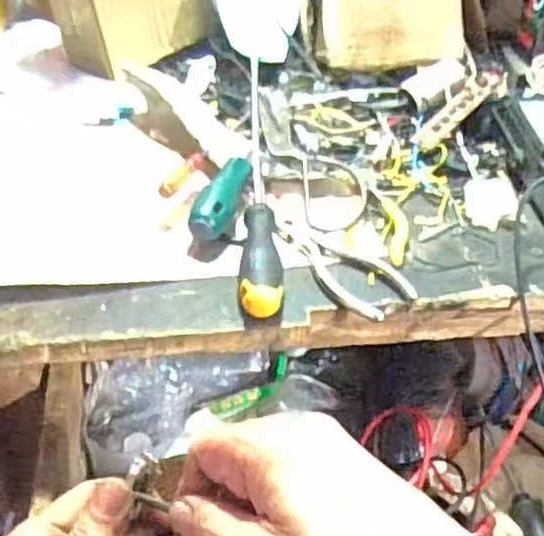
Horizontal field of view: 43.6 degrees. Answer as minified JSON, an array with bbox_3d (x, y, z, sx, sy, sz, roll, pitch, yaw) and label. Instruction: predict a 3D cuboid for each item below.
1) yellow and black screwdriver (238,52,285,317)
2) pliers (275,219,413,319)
[{"bbox_3d":[-0.007,-0.084,0.543,0.027,0.032,0.343,1,37,-2],"label":"yellow and black screwdriver"},{"bbox_3d":[0.044,-0.004,0.463,0.047,0.010,0.117,-21,43,-28],"label":"pliers"}]

